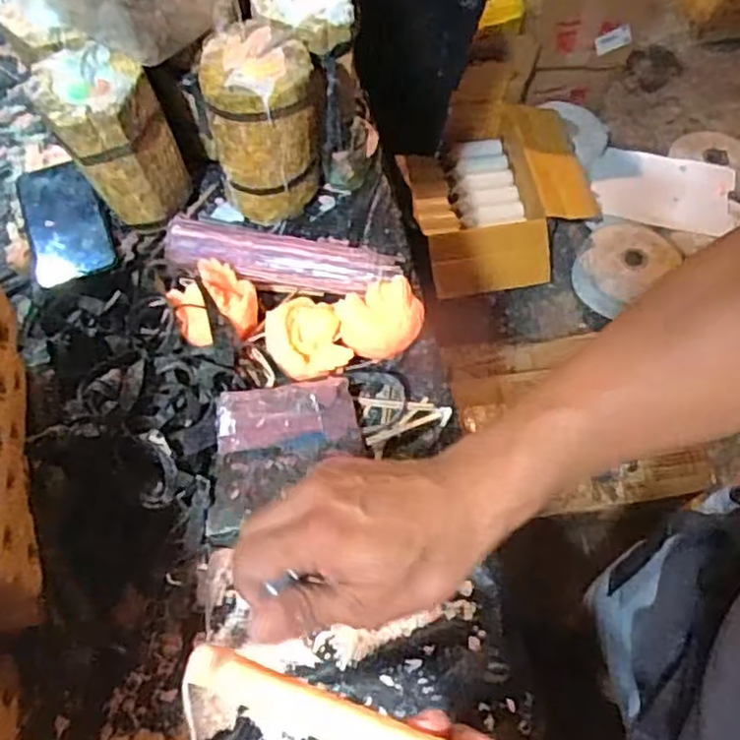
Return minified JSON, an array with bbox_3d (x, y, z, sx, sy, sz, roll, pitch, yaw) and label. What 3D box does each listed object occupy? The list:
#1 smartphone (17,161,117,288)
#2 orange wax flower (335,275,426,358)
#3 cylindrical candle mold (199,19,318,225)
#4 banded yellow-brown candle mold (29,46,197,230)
[{"bbox_3d":[-0.297,-0.147,0.674,0.072,0.008,0.149,-20,64,-11],"label":"smartphone"},{"bbox_3d":[0.008,-0.045,0.592,0.061,0.042,0.065,0,62,-1],"label":"orange wax flower"},{"bbox_3d":[-0.092,-0.219,0.632,0.095,0.155,0.086,-6,63,-4],"label":"cylindrical candle mold"},{"bbox_3d":[-0.224,-0.201,0.616,0.094,0.140,0.085,-32,67,-16],"label":"banded yellow-brown candle mold"}]

